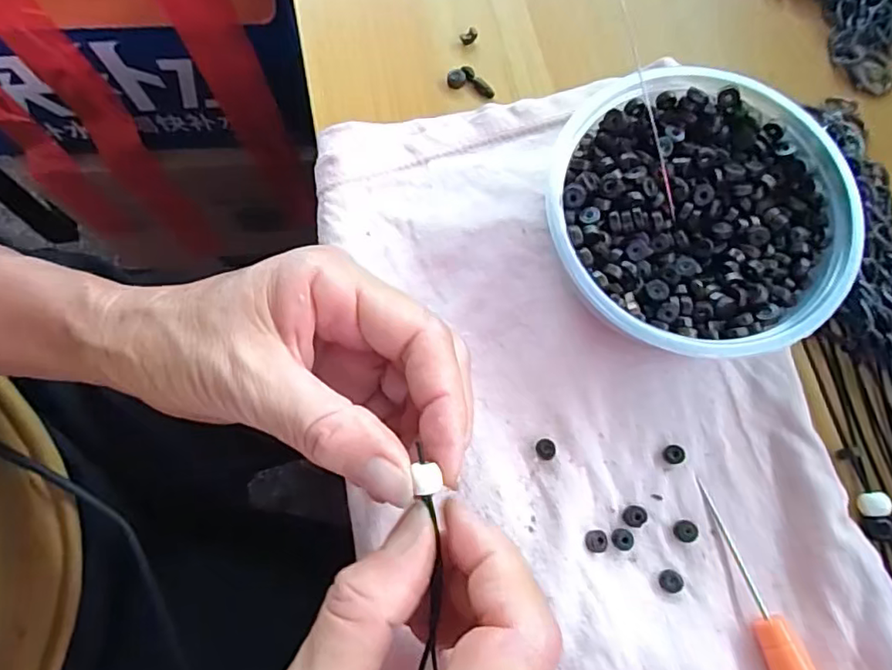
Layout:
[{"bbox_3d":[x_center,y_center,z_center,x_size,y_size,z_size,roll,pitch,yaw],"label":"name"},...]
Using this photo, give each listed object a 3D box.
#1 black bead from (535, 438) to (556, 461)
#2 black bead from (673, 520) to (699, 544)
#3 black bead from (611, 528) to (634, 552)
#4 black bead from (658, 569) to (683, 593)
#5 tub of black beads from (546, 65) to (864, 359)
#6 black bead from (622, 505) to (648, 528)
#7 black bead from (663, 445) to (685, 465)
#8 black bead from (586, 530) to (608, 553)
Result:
[{"bbox_3d":[0.039,0.044,0.219,0.007,0.004,0.008,-25,78,-8],"label":"black bead"},{"bbox_3d":[0.091,0.074,0.215,0.008,0.004,0.008,1,76,-2],"label":"black bead"},{"bbox_3d":[0.066,0.077,0.212,0.008,0.004,0.008,0,76,-2],"label":"black bead"},{"bbox_3d":[0.083,0.091,0.210,0.008,0.004,0.008,0,76,-2],"label":"black bead"},{"bbox_3d":[0.094,-0.042,0.223,0.111,0.044,0.107,0,76,-2],"label":"tub of black beads"},{"bbox_3d":[0.072,0.069,0.216,0.008,0.004,0.008,0,76,-2],"label":"black bead"},{"bbox_3d":[0.089,0.047,0.223,0.007,0.004,0.007,-5,76,-3],"label":"black bead"},{"bbox_3d":[0.056,0.077,0.211,0.009,0.004,0.008,-5,76,-3],"label":"black bead"}]

